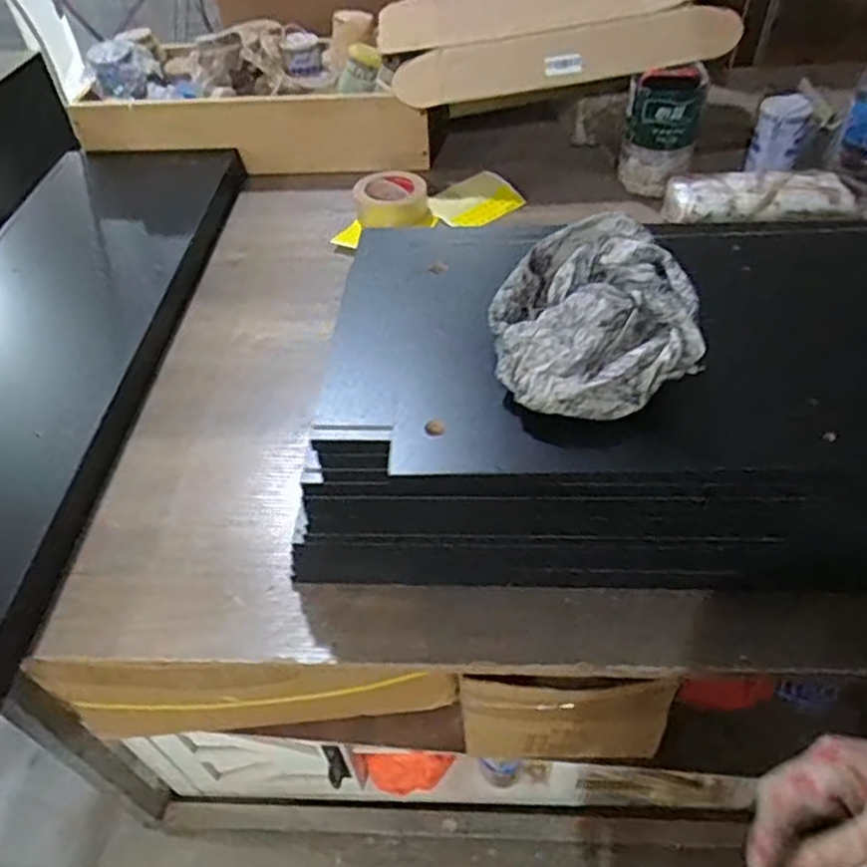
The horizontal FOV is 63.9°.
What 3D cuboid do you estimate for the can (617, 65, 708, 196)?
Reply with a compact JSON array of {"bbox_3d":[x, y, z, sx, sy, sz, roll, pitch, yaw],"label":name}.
[{"bbox_3d":[0.327,-0.444,1.009,0.106,0.155,0.103,13,49,15],"label":"can"}]

